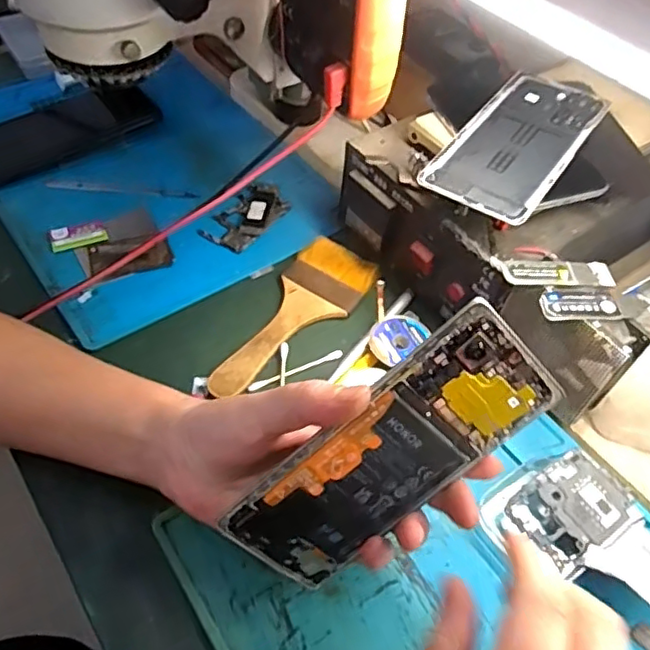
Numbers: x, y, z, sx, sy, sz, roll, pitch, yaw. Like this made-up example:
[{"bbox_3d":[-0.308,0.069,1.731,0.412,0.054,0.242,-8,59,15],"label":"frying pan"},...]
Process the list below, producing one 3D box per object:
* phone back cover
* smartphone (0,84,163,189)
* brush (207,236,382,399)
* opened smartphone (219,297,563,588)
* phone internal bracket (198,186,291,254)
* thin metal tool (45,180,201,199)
[{"bbox_3d":[0.132,-0.125,0.409,0.073,0.011,0.152,31,56,20],"label":"phone back cover"},{"bbox_3d":[-0.242,-0.182,0.555,0.161,0.014,0.075,-30,69,-19],"label":"smartphone"},{"bbox_3d":[-0.023,-0.004,0.443,0.062,0.007,0.160,28,55,18],"label":"brush"},{"bbox_3d":[0.032,0.064,0.281,0.158,0.069,0.004,-43,26,11],"label":"opened smartphone"},{"bbox_3d":[-0.064,-0.090,0.506,0.042,0.010,0.077,33,57,21],"label":"phone internal bracket"},{"bbox_3d":[-0.175,-0.117,0.520,0.128,0.004,0.012,5,51,1],"label":"thin metal tool"}]

